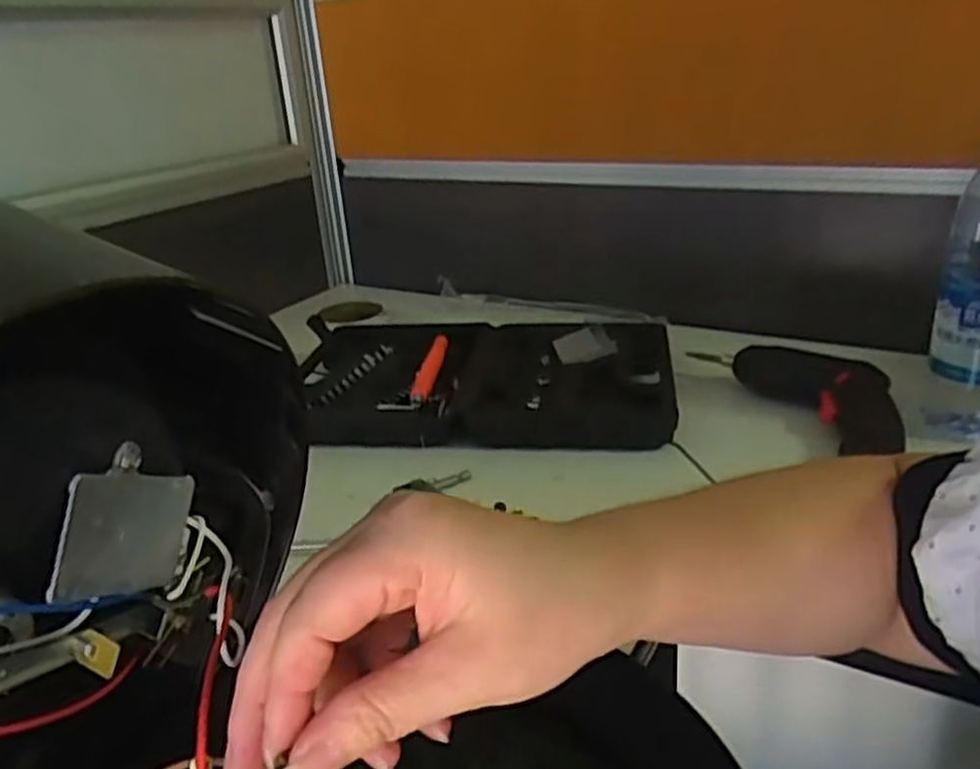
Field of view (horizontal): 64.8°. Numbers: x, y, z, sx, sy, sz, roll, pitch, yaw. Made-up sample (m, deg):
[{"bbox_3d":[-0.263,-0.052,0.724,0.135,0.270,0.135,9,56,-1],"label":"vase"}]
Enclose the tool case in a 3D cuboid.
[{"bbox_3d":[-0.012,-0.006,0.681,0.328,0.034,0.204,0,25,10],"label":"tool case"}]

